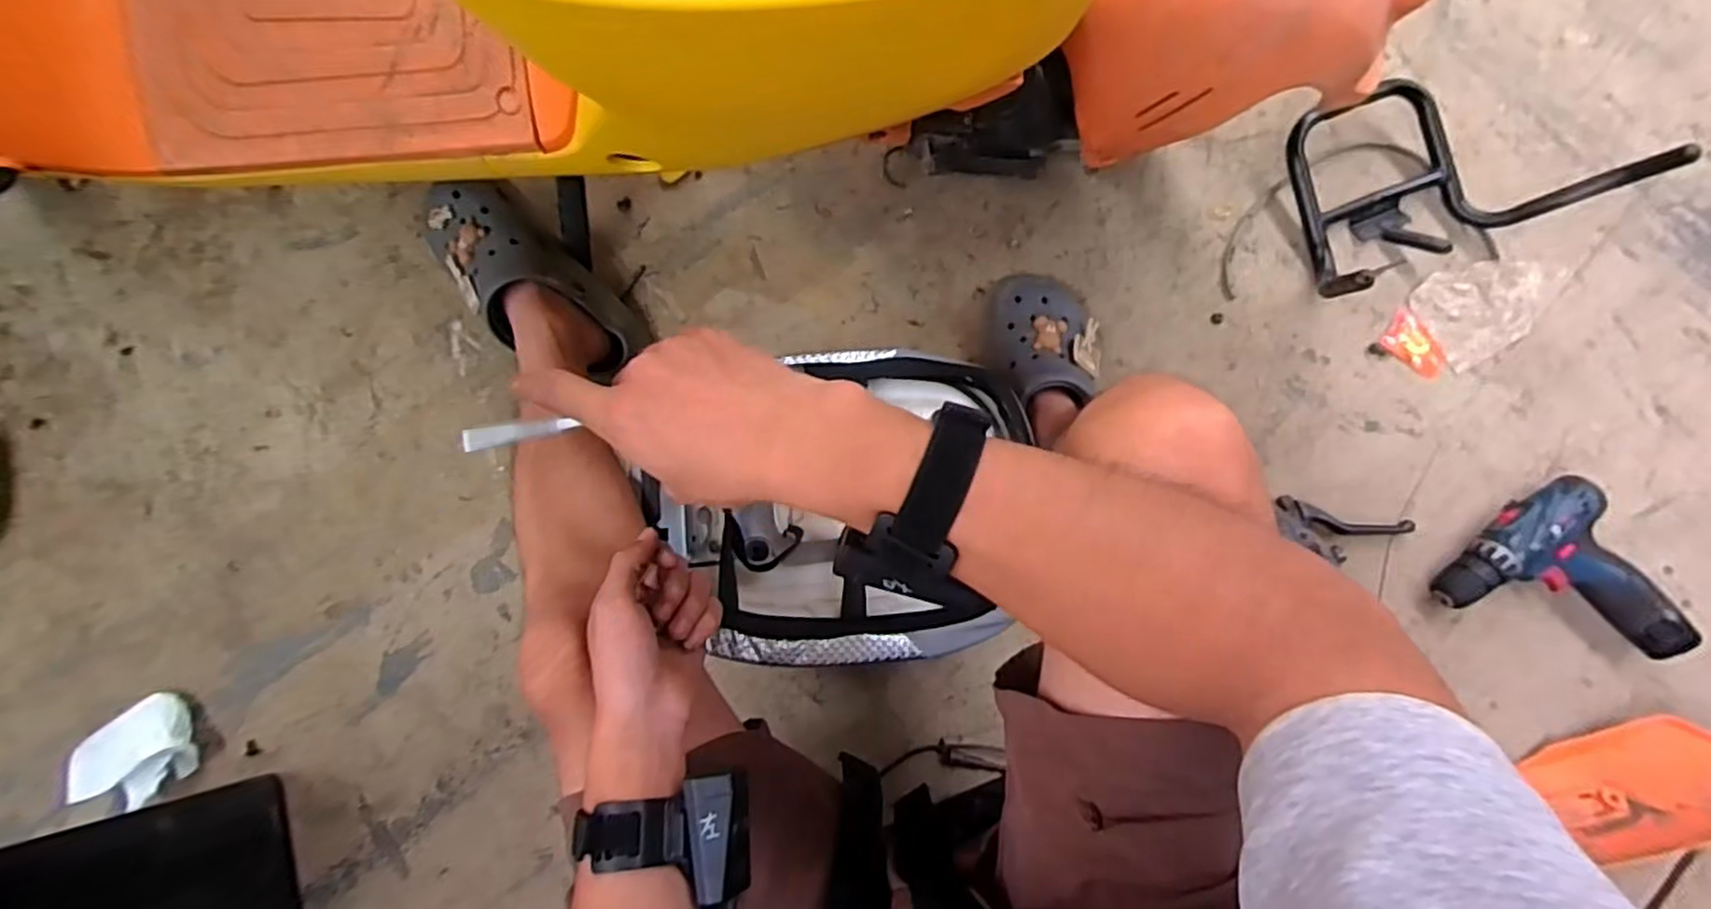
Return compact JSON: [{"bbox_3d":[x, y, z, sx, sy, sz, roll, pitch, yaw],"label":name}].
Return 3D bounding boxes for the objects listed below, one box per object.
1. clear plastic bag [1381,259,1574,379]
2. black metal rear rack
[{"bbox_3d":[0.687,-0.163,0.809,0.214,0.011,0.103,-30,83,-4],"label":"clear plastic bag"},{"bbox_3d":[0.614,-0.315,0.757,0.265,0.156,0.205,-18,82,-2],"label":"black metal rear rack"}]

